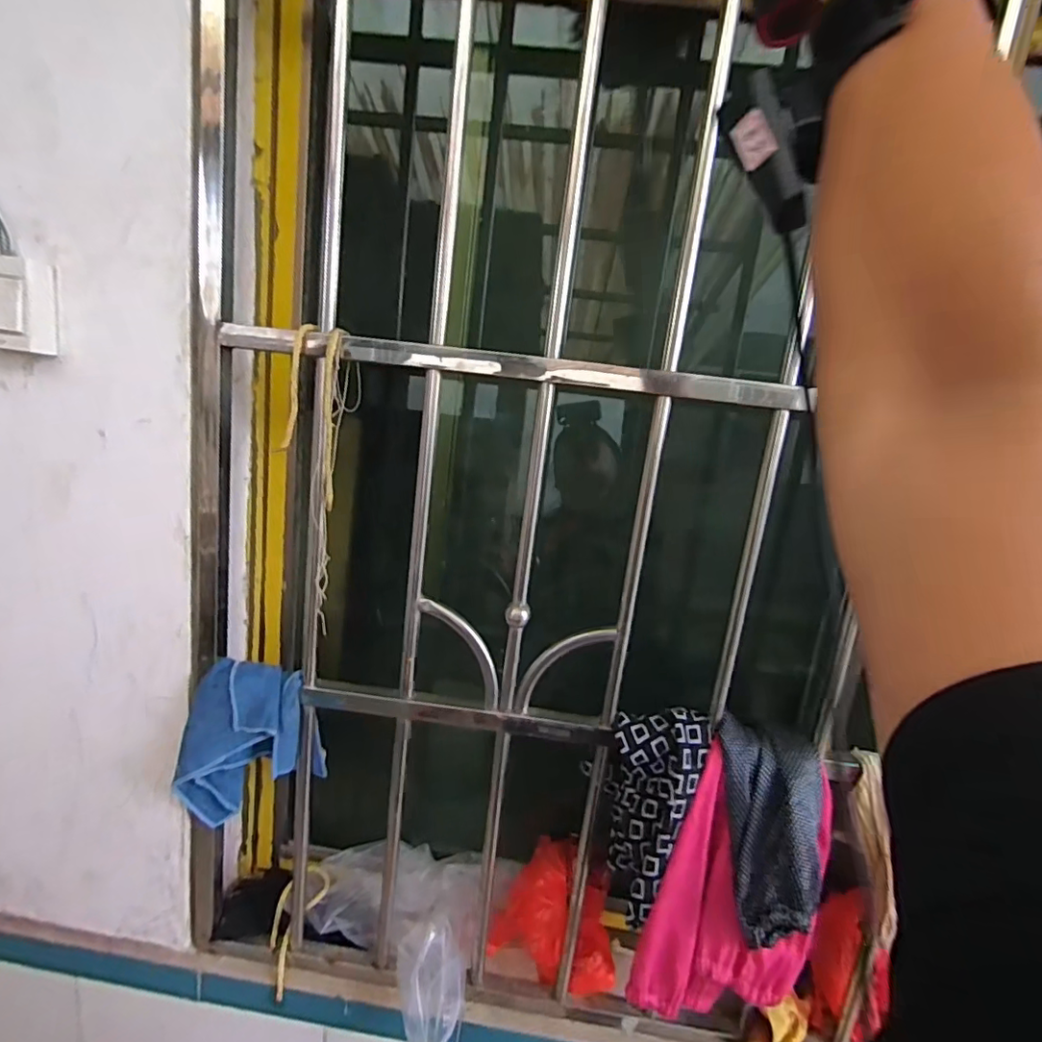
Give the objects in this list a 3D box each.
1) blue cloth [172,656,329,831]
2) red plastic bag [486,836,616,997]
[{"bbox_3d":[-0.304,0.257,0.614,0.153,0.186,0.066,4,12,-15],"label":"blue cloth"},{"bbox_3d":[0.049,0.497,0.680,0.155,0.162,0.082,13,13,24],"label":"red plastic bag"}]

